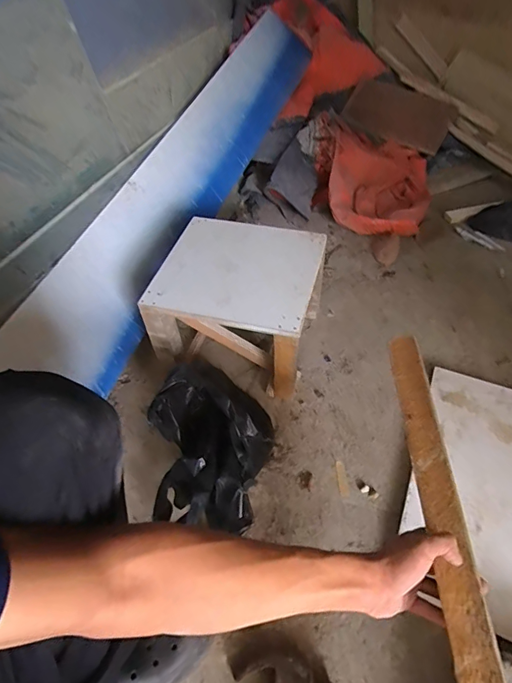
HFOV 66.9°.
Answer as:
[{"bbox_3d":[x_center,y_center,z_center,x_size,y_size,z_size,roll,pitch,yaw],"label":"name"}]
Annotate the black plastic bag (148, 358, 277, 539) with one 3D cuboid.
[{"bbox_3d":[-0.075,0.156,0.645,0.179,0.139,0.262,9,51,13],"label":"black plastic bag"}]

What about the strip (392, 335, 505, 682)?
[{"bbox_3d":[0.209,0.234,0.413,0.040,0.009,0.554,-16,53,24],"label":"strip"}]

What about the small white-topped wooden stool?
[{"bbox_3d":[-0.026,-0.077,0.784,0.286,0.201,0.273,10,52,14],"label":"small white-topped wooden stool"}]

